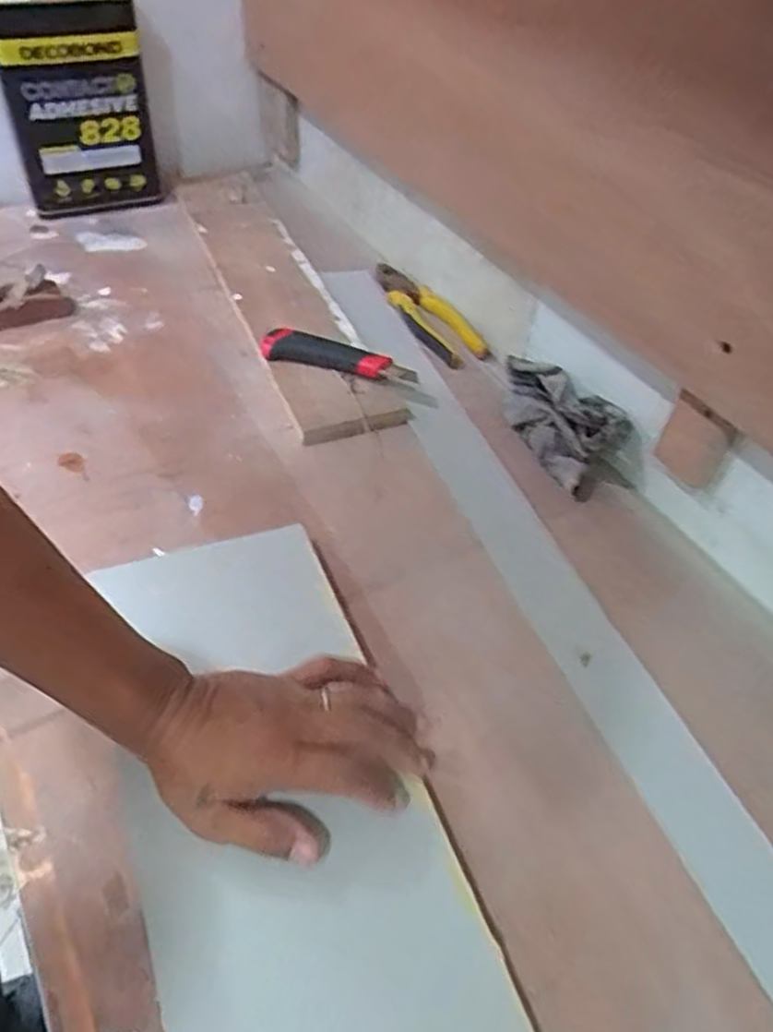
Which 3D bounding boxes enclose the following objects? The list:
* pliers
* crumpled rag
[{"bbox_3d":[0.042,-0.246,0.854,0.048,0.019,0.214,-18,51,-21],"label":"pliers"},{"bbox_3d":[0.163,-0.105,0.709,0.062,0.068,0.181,-12,49,-16],"label":"crumpled rag"}]

